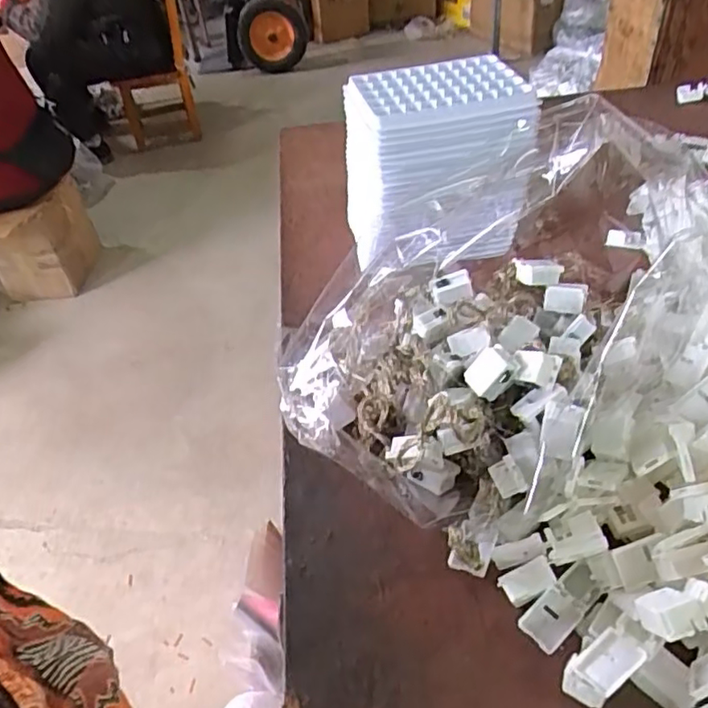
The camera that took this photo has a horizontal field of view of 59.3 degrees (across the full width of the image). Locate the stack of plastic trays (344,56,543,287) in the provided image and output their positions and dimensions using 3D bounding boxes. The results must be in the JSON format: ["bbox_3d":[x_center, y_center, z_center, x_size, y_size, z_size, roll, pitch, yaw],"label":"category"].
[{"bbox_3d":[0.059,-0.153,0.512,0.145,0.137,0.117,-13,42,-6],"label":"stack of plastic trays"}]

